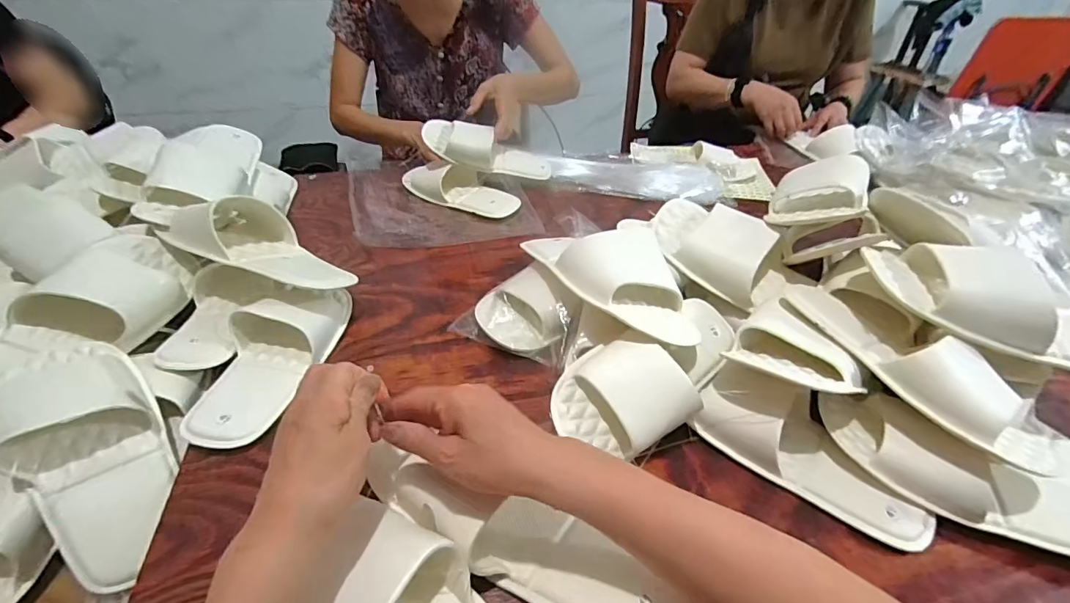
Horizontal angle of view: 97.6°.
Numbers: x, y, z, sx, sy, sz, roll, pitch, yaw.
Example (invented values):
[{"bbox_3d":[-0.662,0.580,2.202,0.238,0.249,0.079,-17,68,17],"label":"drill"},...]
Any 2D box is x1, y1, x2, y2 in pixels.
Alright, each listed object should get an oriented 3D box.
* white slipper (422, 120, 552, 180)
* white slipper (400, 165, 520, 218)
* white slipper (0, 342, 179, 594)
[{"bbox_3d":[-0.077,-0.262,0.822,0.215,0.063,0.090,13,34,-25],"label":"white slipper"},{"bbox_3d":[-0.130,-0.200,0.806,0.220,0.045,0.081,21,42,21],"label":"white slipper"},{"bbox_3d":[-0.373,0.119,0.387,0.107,0.065,0.231,-27,71,-31],"label":"white slipper"}]

